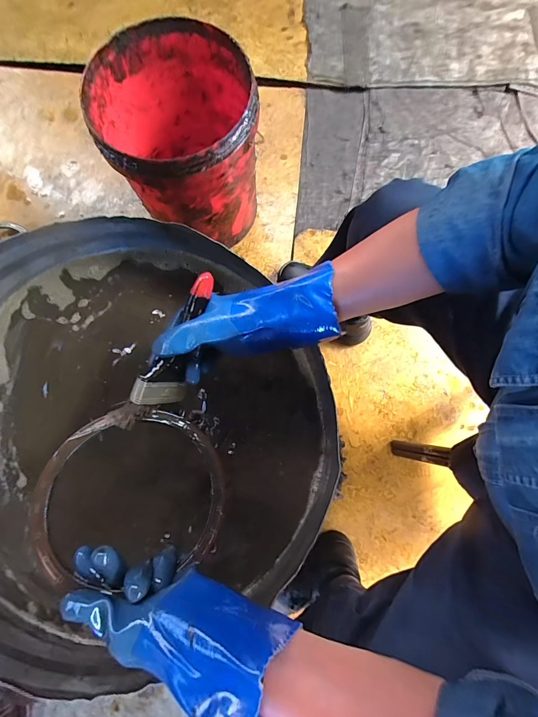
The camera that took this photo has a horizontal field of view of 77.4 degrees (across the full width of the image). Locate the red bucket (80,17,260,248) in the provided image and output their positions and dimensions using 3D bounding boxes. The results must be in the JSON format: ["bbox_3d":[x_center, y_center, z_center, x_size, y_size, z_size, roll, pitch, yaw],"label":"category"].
[{"bbox_3d":[-0.171,-0.434,0.699,0.300,0.258,0.297,-1,80,1],"label":"red bucket"}]

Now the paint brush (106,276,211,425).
[{"bbox_3d":[-0.108,-0.001,0.400,0.020,0.063,0.200,33,94,47],"label":"paint brush"}]

